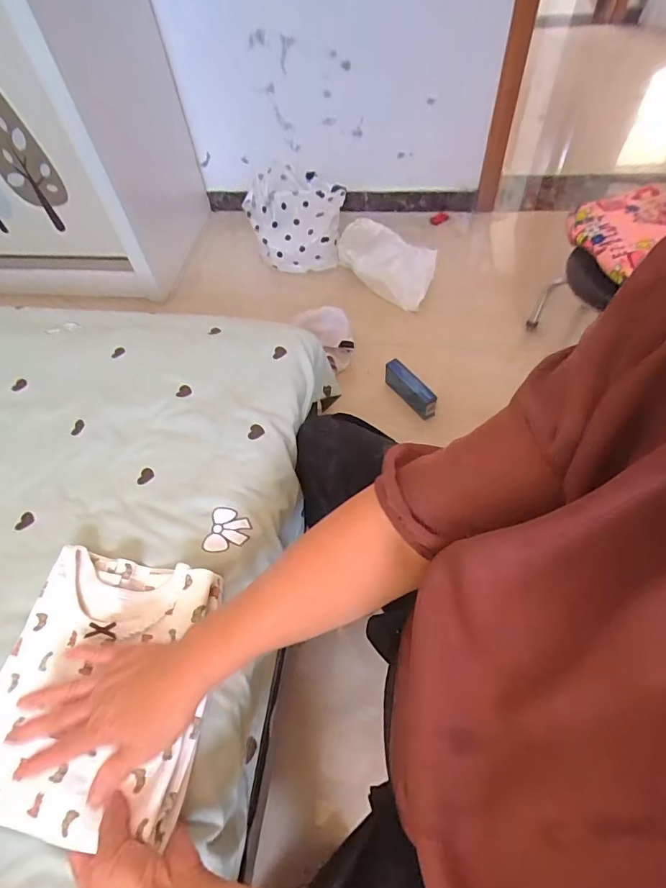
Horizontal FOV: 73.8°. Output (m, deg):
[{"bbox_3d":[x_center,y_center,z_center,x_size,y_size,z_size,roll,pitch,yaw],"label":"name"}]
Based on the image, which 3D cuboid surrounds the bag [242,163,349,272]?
[{"bbox_3d":[-0.133,-0.824,1.636,0.349,0.192,0.370,-11,56,-3],"label":"bag"}]

